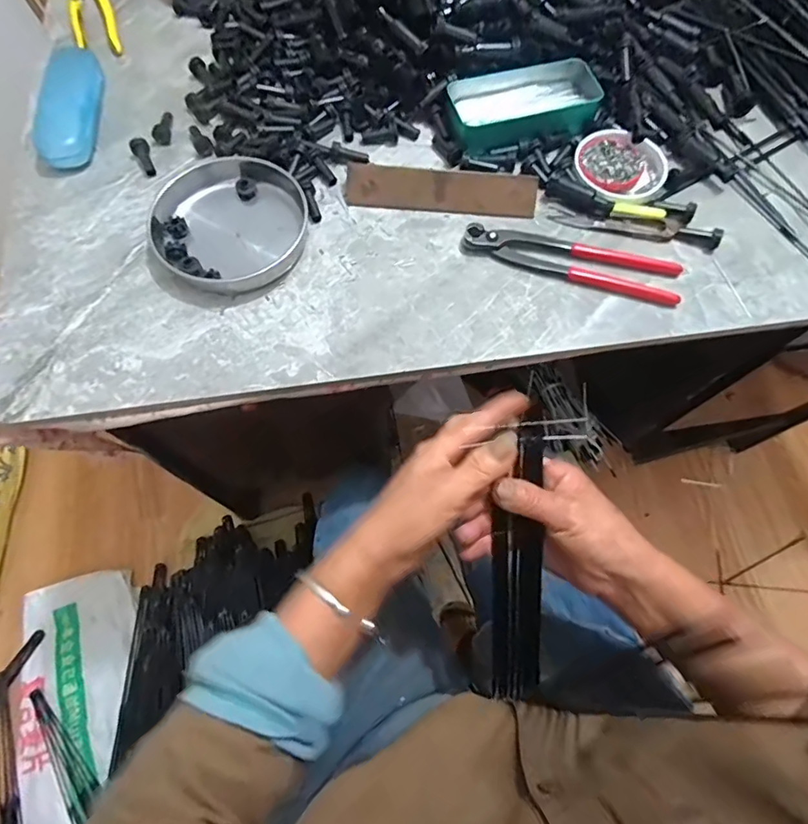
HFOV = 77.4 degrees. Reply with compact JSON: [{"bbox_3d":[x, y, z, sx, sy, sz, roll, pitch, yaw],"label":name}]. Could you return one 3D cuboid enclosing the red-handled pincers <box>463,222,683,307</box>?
[{"bbox_3d":[0.152,-0.139,0.457,0.192,0.014,0.042,15,69,6],"label":"red-handled pincers"}]

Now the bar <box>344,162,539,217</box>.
[{"bbox_3d":[0.035,-0.211,0.480,0.179,0.037,0.010,5,28,2],"label":"bar"}]

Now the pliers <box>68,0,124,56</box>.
[{"bbox_3d":[-0.364,-0.469,0.585,0.044,0.014,0.162,-20,69,-8],"label":"pliers"}]

